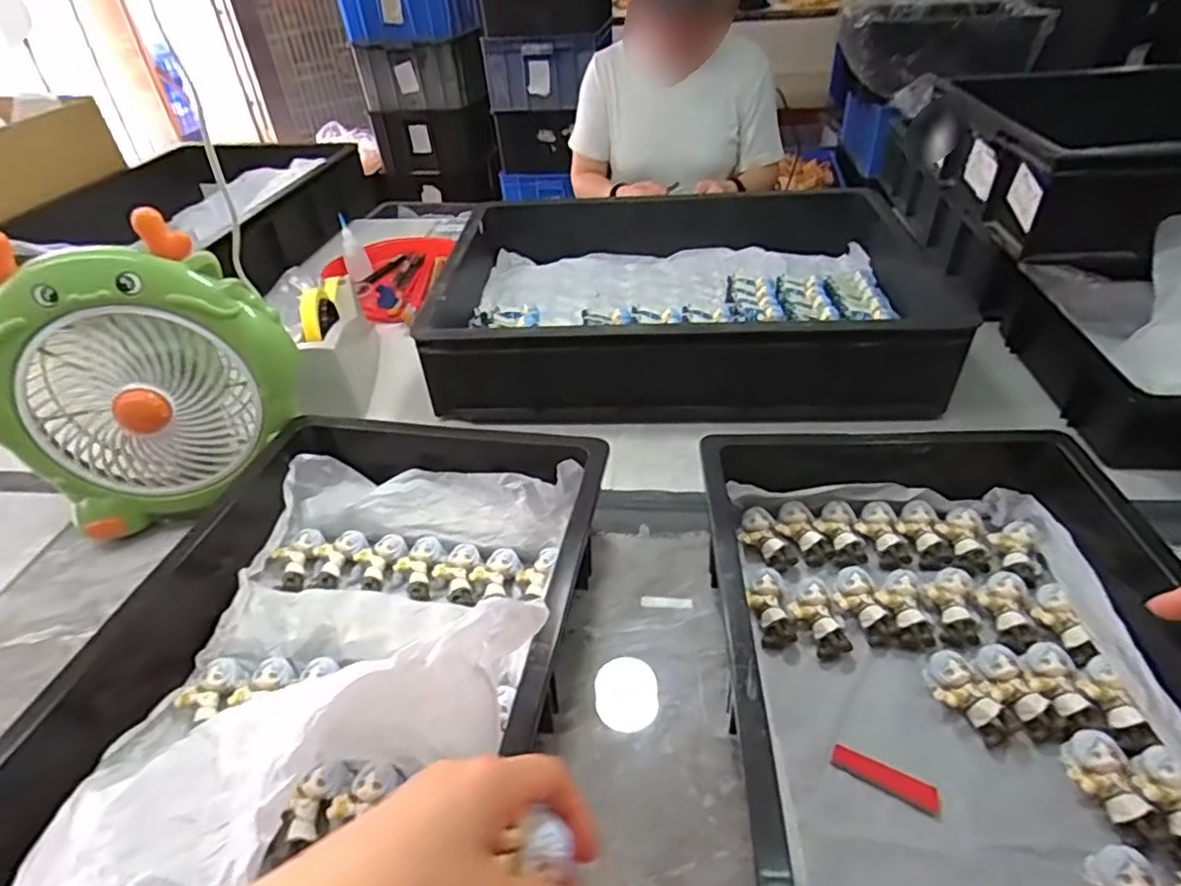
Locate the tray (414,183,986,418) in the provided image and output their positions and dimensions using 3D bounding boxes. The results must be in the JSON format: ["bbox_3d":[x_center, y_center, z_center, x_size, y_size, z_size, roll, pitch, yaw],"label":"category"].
[{"bbox_3d":[0.105,-0.189,0.832,0.566,0.125,0.398,1,39,6],"label":"tray"}]

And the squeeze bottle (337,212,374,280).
[{"bbox_3d":[-0.390,-0.320,1.058,0.040,0.094,0.036,-16,41,-15],"label":"squeeze bottle"}]

